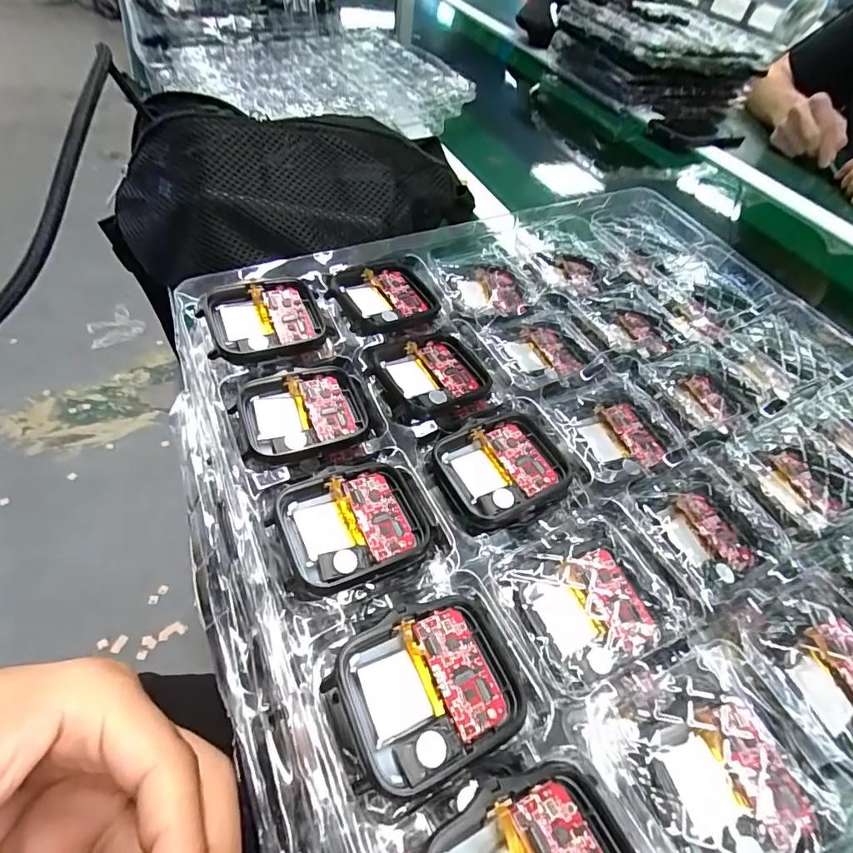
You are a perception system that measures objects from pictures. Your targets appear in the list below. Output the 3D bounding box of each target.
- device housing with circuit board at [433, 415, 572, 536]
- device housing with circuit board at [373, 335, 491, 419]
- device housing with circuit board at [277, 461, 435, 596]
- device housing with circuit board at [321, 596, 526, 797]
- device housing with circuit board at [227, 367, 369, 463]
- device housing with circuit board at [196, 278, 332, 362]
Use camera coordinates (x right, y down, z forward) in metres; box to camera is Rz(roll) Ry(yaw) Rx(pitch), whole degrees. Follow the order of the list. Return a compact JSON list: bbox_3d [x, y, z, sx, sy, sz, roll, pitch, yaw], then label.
[{"bbox_3d":[0.027,0.016,0.169,0.047,0.006,0.039,-23,56,-23],"label":"device housing with circuit board"},{"bbox_3d":[0.003,-0.021,0.193,0.045,0.009,0.038,-16,56,-20],"label":"device housing with circuit board"},{"bbox_3d":[-0.023,0.031,0.148,0.045,0.007,0.038,-16,54,-18],"label":"device housing with circuit board"},{"bbox_3d":[0.001,0.067,0.121,0.045,0.008,0.036,-21,56,-21],"label":"device housing with circuit board"},{"bbox_3d":[-0.045,-0.005,0.175,0.047,0.007,0.039,-17,54,-19],"label":"device housing with circuit board"},{"bbox_3d":[-0.066,-0.044,0.192,0.046,0.013,0.035,-17,56,-21],"label":"device housing with circuit board"}]

